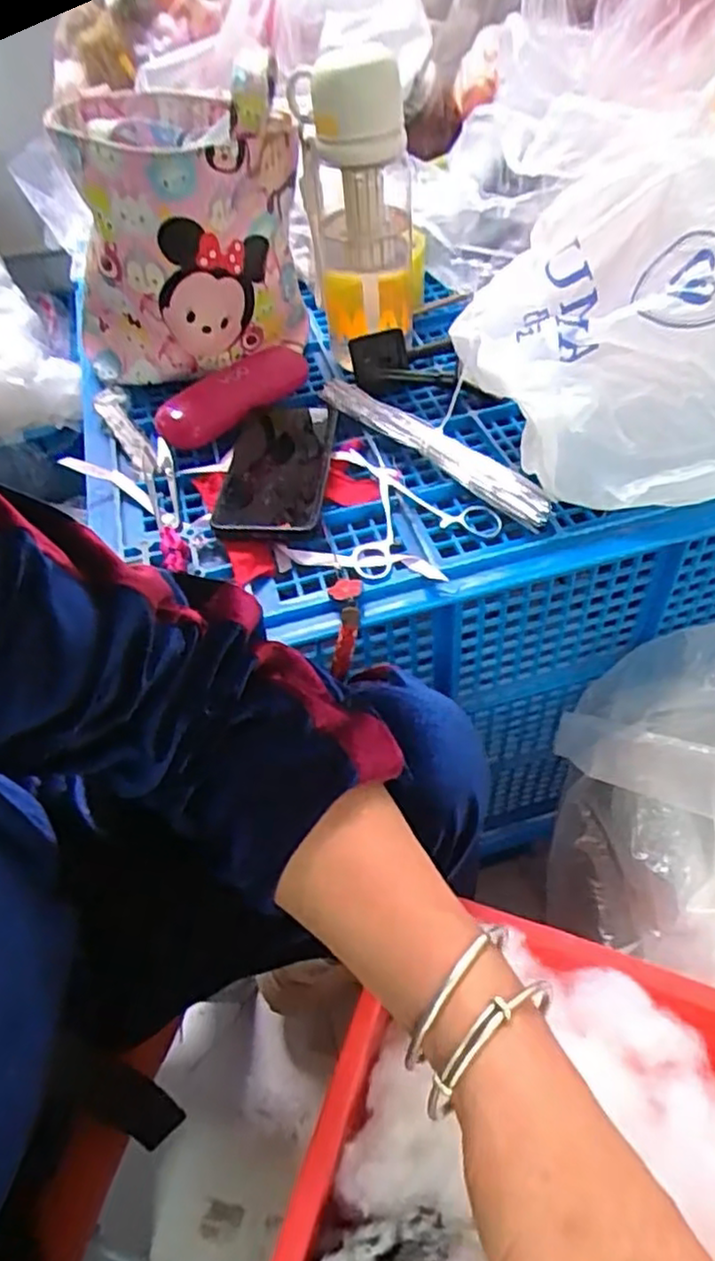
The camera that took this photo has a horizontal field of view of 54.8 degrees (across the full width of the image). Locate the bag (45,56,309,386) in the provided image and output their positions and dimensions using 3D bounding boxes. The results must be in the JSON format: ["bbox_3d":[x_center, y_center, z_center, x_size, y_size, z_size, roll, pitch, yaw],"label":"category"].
[{"bbox_3d":[-0.157,-0.344,0.594,0.202,0.195,0.157,-18,52,-8],"label":"bag"}]

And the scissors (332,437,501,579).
[{"bbox_3d":[0.030,-0.103,0.530,0.110,0.019,0.136,-22,53,-11],"label":"scissors"}]

